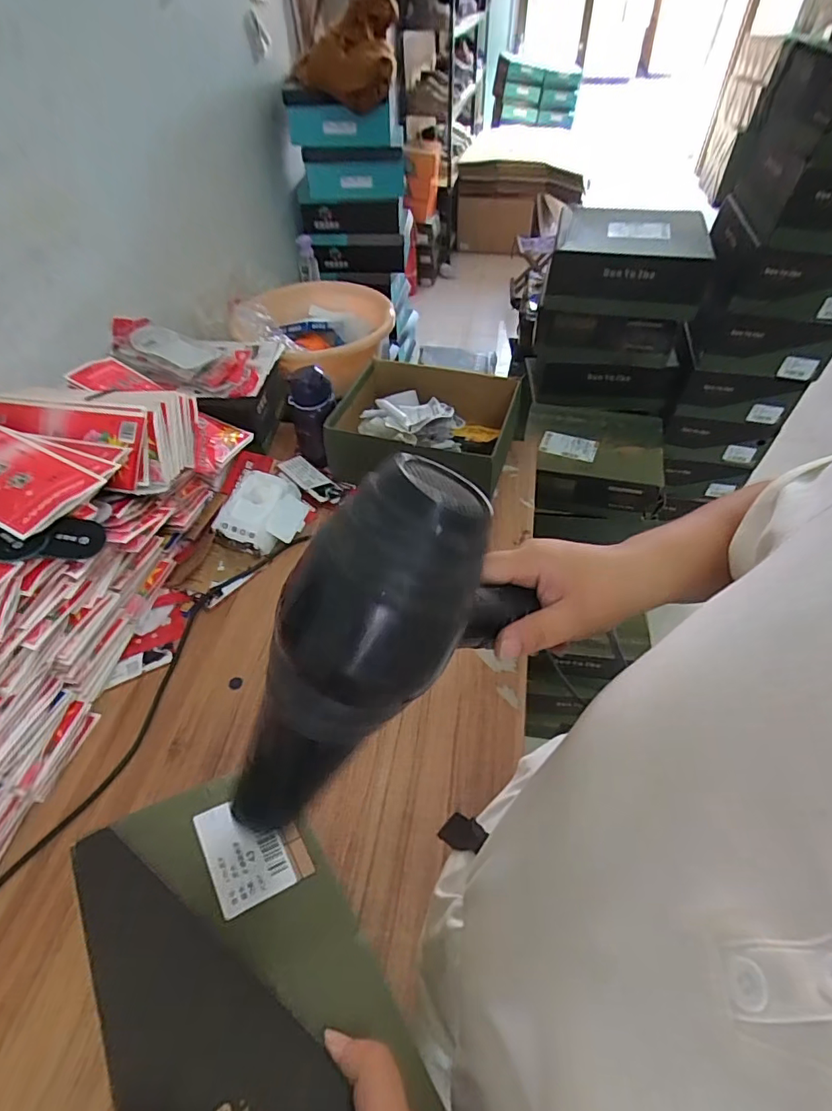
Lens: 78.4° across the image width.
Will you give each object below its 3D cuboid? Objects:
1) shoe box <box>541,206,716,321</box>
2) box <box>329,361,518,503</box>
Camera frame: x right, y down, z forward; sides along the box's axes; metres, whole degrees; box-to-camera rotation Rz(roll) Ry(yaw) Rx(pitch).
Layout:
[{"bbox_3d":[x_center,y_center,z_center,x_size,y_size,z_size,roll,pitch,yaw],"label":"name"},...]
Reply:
[{"bbox_3d":[0.480,-0.679,1.168,0.321,0.145,0.287,12,50,11],"label":"shoe box"},{"bbox_3d":[0.018,-0.255,0.995,0.330,0.142,0.270,3,49,4],"label":"box"}]

